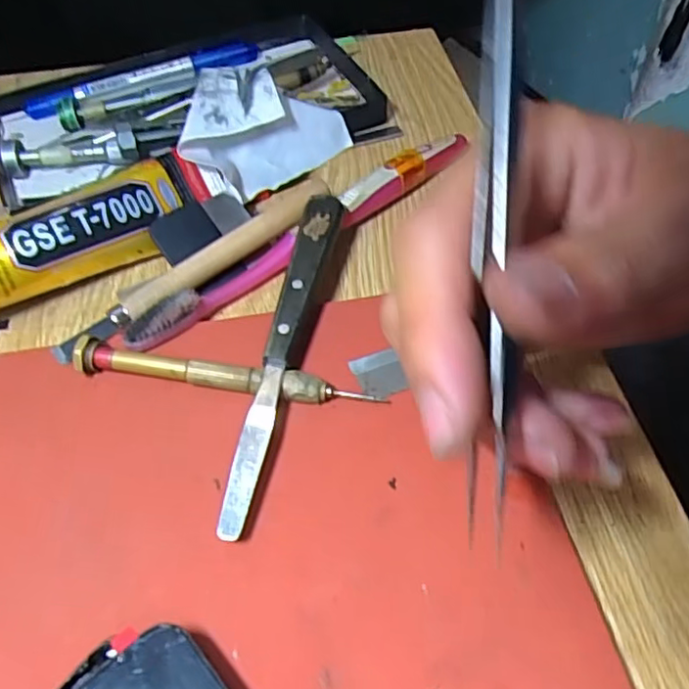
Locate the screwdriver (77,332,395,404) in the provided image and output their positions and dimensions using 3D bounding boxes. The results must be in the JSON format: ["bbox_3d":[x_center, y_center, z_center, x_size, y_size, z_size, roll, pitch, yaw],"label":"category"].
[{"bbox_3d":[-0.042,0.011,0.222,0.108,0.013,0.011,6,53,8],"label":"screwdriver"}]

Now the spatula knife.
[{"bbox_3d":[-0.019,0.000,0.228,0.016,0.017,0.143,6,53,8],"label":"spatula knife"}]

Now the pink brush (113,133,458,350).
[{"bbox_3d":[-0.013,-0.051,0.271,0.183,0.014,0.013,-37,59,-23],"label":"pink brush"}]

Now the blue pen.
[{"bbox_3d":[-0.110,-0.149,0.349,0.130,0.008,0.013,-22,54,-14],"label":"blue pen"}]

